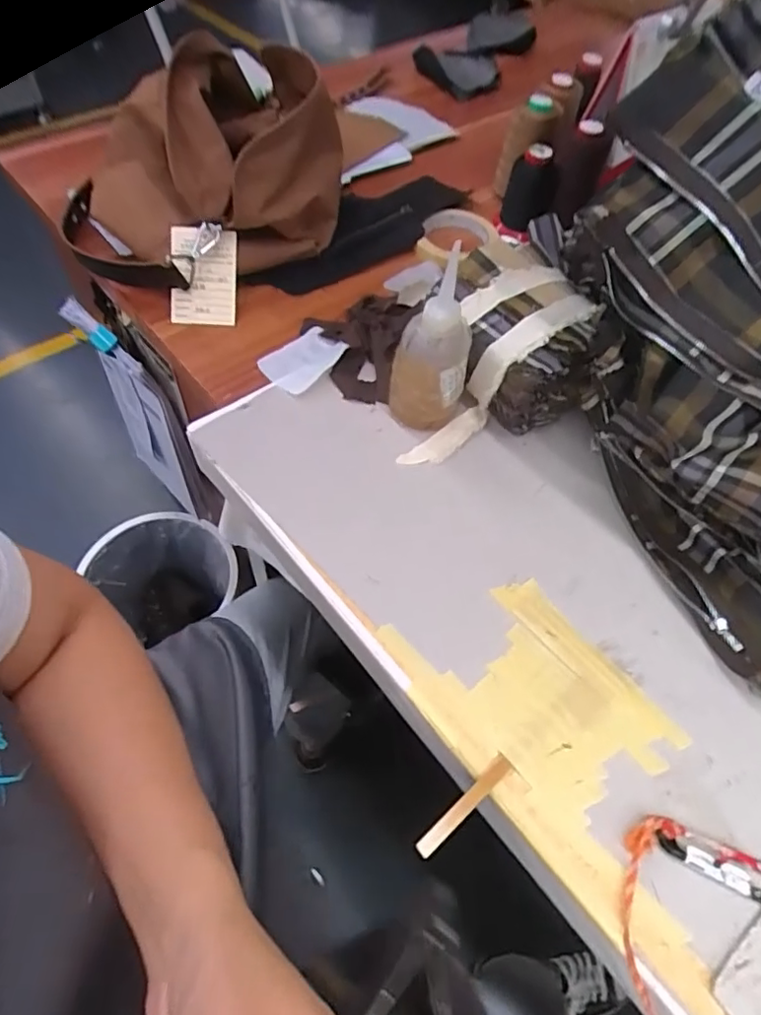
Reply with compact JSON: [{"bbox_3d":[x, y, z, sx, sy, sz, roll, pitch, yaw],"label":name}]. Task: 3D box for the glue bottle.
[{"bbox_3d":[0.045,-0.132,0.497,0.060,0.137,0.062,-39,66,-24],"label":"glue bottle"}]

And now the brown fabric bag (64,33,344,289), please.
[{"bbox_3d":[-0.192,-0.374,0.604,0.285,0.145,0.251,-21,60,-16],"label":"brown fabric bag"}]

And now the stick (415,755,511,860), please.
[{"bbox_3d":[0.054,0.191,0.365,0.079,0.008,0.011,-36,65,-23],"label":"stick"}]

